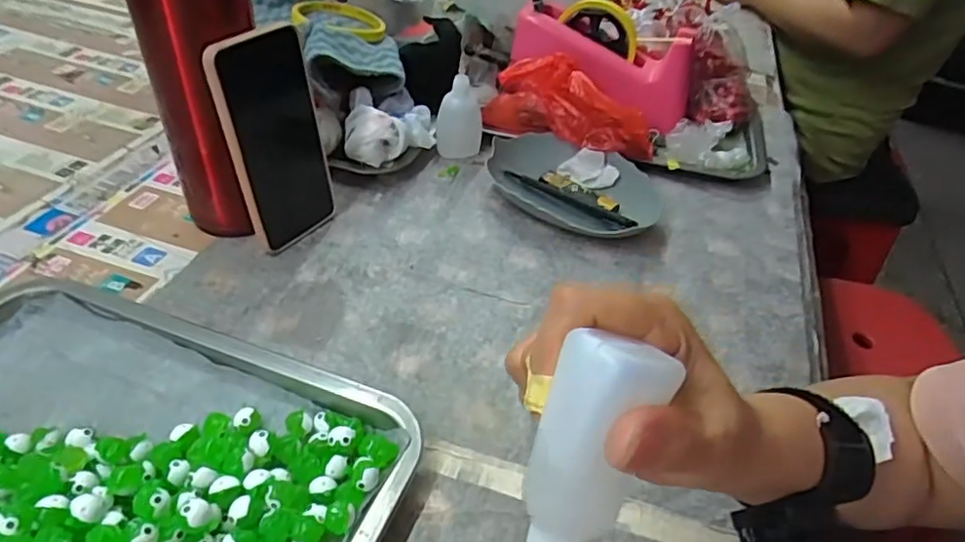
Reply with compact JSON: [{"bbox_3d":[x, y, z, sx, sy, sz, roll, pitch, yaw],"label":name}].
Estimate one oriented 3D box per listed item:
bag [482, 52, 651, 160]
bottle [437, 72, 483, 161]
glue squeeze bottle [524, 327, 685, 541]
[{"bbox_3d":[0.081,-0.157,0.599,0.168,0.080,0.045,20,43,16],"label":"bag"},{"bbox_3d":[-0.021,-0.155,0.609,0.044,0.074,0.053,6,41,0],"label":"bottle"},{"bbox_3d":[0.032,0.057,0.186,0.031,0.077,0.027,20,9,16],"label":"glue squeeze bottle"}]

